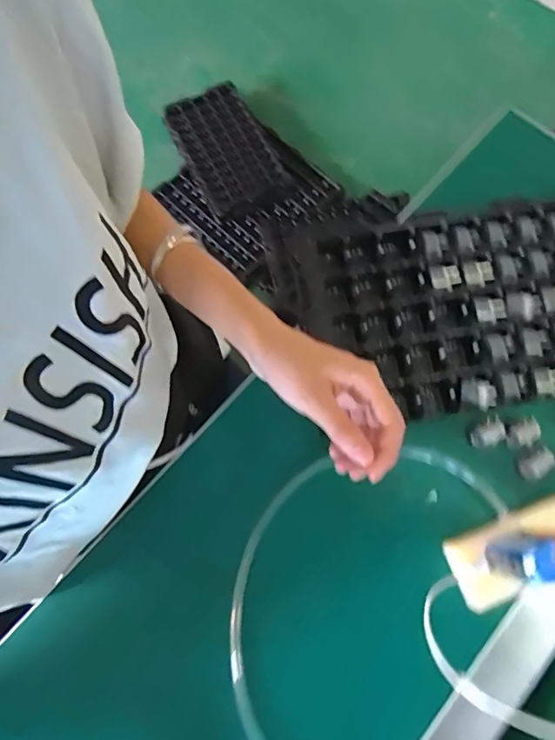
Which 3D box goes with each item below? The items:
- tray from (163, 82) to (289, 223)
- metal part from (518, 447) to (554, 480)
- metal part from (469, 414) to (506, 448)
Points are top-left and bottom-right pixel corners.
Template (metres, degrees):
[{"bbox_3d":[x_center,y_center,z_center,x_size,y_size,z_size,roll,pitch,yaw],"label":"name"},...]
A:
[{"bbox_3d":[-0.146,-0.608,1.376,0.227,0.024,0.372,-24,75,-8],"label":"tray"},{"bbox_3d":[0.224,0.082,0.435,0.024,0.021,0.021,-30,75,-7],"label":"metal part"},{"bbox_3d":[0.183,0.055,0.439,0.027,0.023,0.021,-25,74,-6],"label":"metal part"}]

